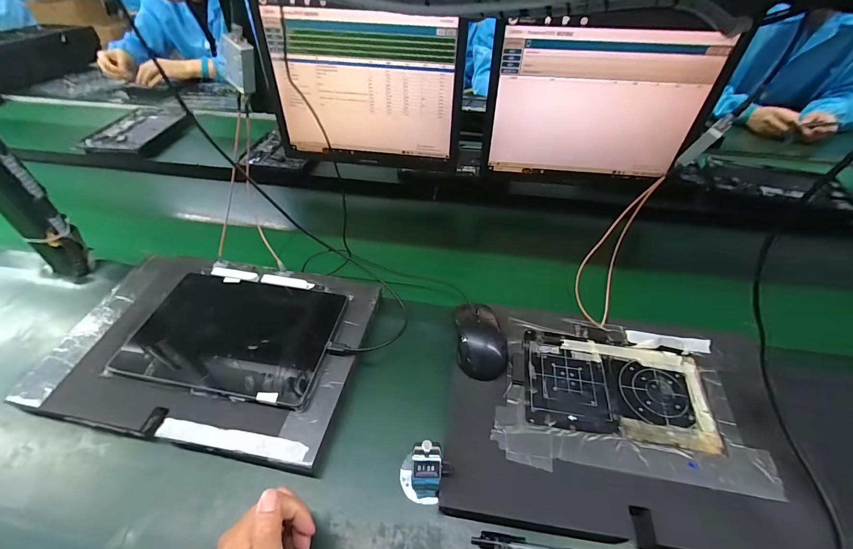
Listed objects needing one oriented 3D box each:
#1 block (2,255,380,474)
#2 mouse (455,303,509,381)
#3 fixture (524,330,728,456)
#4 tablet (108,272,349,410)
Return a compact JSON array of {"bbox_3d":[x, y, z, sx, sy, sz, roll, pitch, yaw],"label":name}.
[{"bbox_3d":[-0.284,0.091,0.506,0.394,0.041,0.263,9,46,8],"label":"block"},{"bbox_3d":[0.072,0.082,0.490,0.062,0.033,0.101,0,45,-1],"label":"mouse"},{"bbox_3d":[0.240,0.128,0.461,0.227,0.011,0.147,7,47,7],"label":"fixture"},{"bbox_3d":[-0.253,0.076,0.497,0.256,0.018,0.165,8,47,9],"label":"tablet"}]

